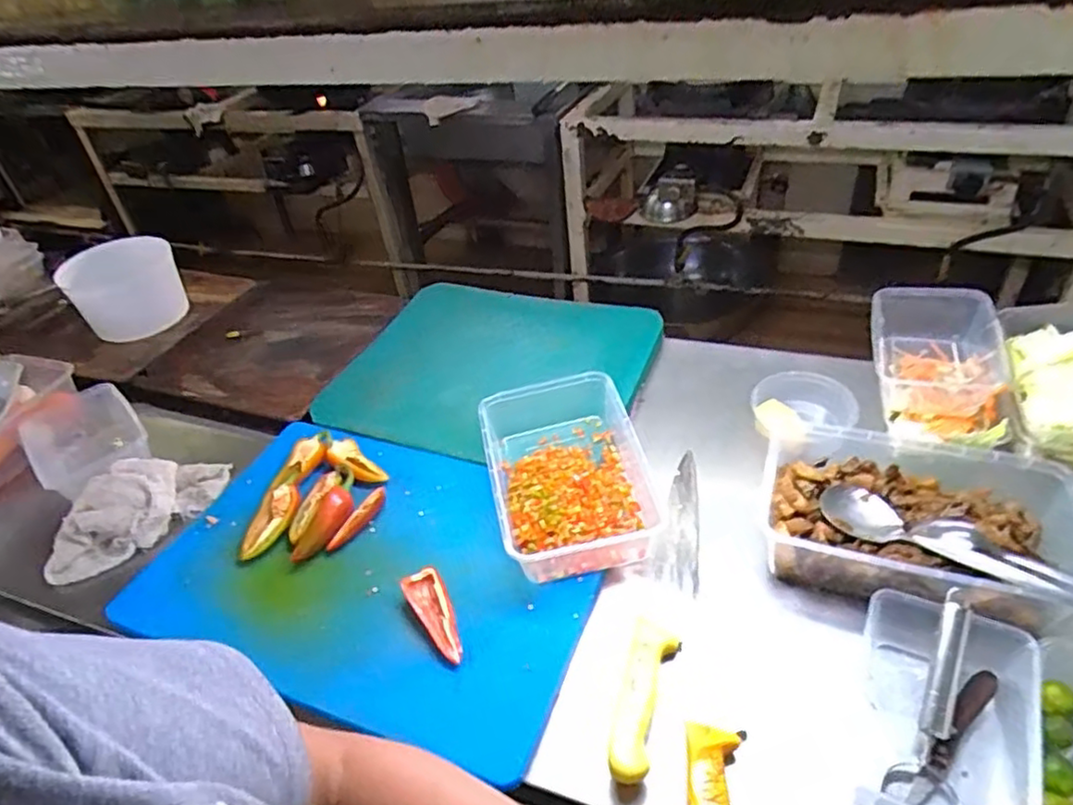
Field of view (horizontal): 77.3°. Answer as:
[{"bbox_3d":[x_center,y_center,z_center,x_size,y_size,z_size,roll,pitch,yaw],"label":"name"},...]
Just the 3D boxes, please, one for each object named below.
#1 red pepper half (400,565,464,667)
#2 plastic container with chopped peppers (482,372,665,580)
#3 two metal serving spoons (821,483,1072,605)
[{"bbox_3d":[-0.093,0.197,0.613,0.036,0.025,0.092,-20,41,-15],"label":"red pepper half"},{"bbox_3d":[0.035,0.076,0.699,0.160,0.071,0.226,-11,40,-4],"label":"plastic container with chopped peppers"},{"bbox_3d":[0.372,0.124,0.571,0.241,0.035,0.069,26,50,33],"label":"two metal serving spoons"}]

